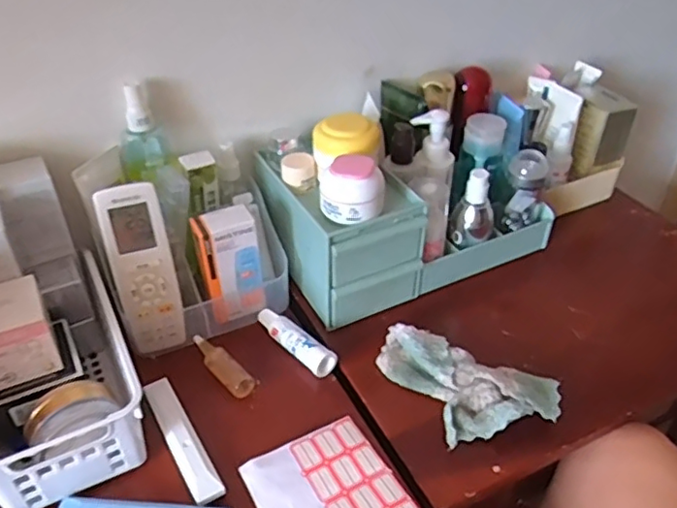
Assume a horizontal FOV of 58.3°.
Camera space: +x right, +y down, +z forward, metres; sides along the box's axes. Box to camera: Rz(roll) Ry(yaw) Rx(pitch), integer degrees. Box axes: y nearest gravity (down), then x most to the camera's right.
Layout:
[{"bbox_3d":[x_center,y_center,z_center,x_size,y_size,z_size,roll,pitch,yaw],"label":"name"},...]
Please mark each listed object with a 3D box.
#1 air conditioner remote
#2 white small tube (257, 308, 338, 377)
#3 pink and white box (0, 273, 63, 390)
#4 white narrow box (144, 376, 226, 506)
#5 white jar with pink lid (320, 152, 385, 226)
[{"bbox_3d":[-0.176,0.014,0.555,0.053,0.158,0.016,-17,21,-20],"label":"air conditioner remote"},{"bbox_3d":[-0.044,0.082,0.581,0.022,0.024,0.099,-32,49,-34],"label":"white small tube"},{"bbox_3d":[-0.258,0.061,0.469,0.065,0.052,0.063,-21,43,-25],"label":"pink and white box"},{"bbox_3d":[-0.129,0.149,0.497,0.024,0.009,0.126,-22,44,-25],"label":"white narrow box"},{"bbox_3d":[0.014,-0.059,0.551,0.057,0.045,0.044,3,39,4],"label":"white jar with pink lid"}]

